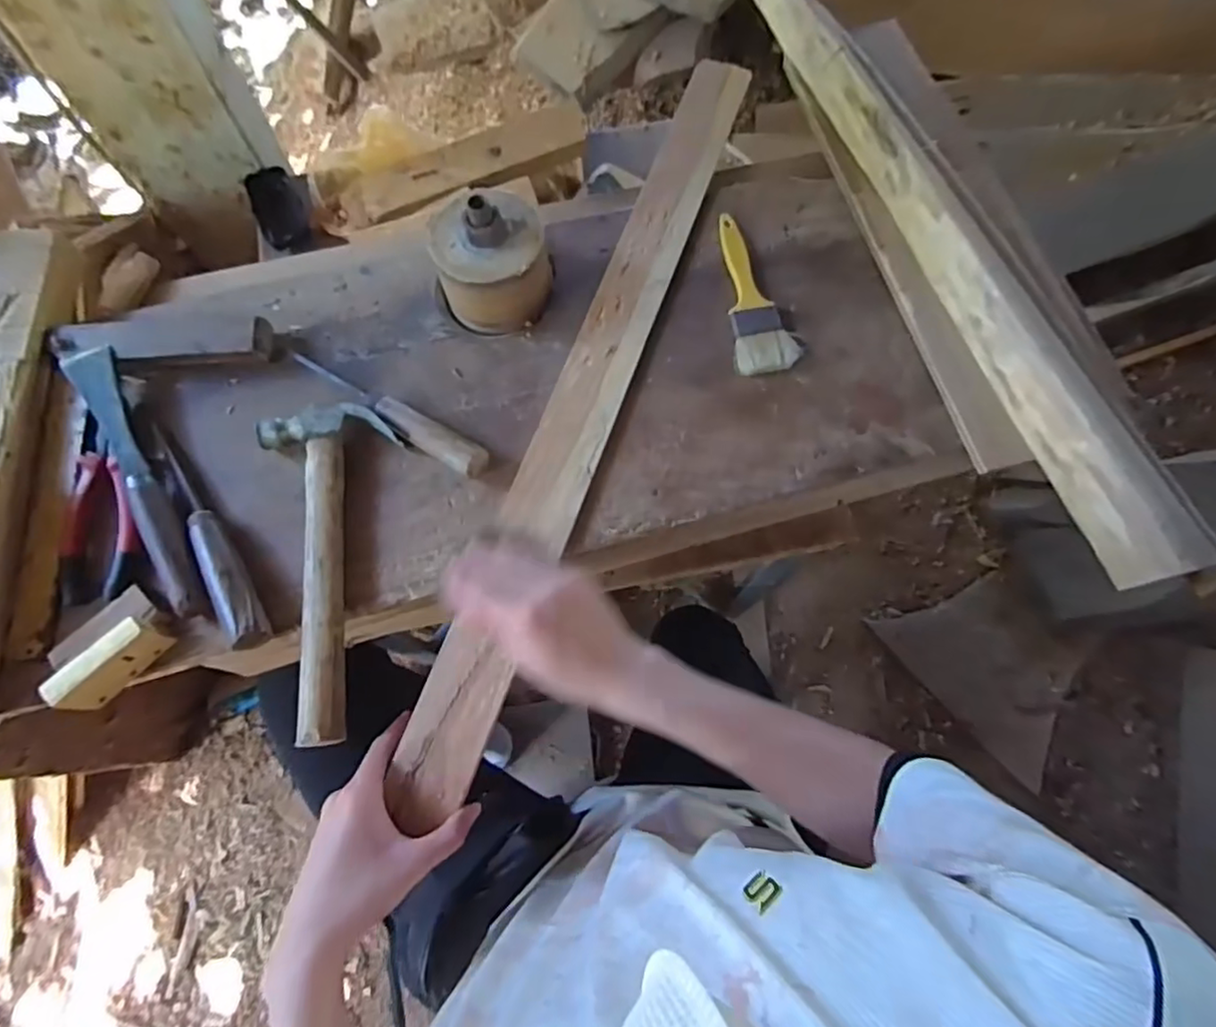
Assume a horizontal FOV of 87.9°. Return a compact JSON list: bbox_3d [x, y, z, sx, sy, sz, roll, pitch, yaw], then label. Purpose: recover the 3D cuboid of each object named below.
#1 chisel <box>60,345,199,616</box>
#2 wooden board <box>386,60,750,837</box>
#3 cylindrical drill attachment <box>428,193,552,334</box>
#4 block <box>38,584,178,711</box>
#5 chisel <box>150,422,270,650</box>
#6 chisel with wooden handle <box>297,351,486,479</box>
[{"bbox_3d":[-0.398,-0.036,0.537,0.037,0.028,0.267,-30,76,-11],"label":"chisel"},{"bbox_3d":[-0.009,-0.123,0.577,0.060,0.011,0.781,20,74,4],"label":"wooden board"},{"bbox_3d":[-0.106,-0.231,0.578,0.103,0.094,0.095,-3,73,-3],"label":"cylindrical drill attachment"},{"bbox_3d":[-0.396,0.104,0.496,0.081,0.045,0.063,-40,78,-13],"label":"block"},{"bbox_3d":[-0.340,0.015,0.530,0.030,0.033,0.225,-32,76,-11],"label":"chisel"},{"bbox_3d":[-0.201,-0.090,0.566,0.215,0.031,0.029,30,74,7],"label":"chisel with wooden handle"}]

